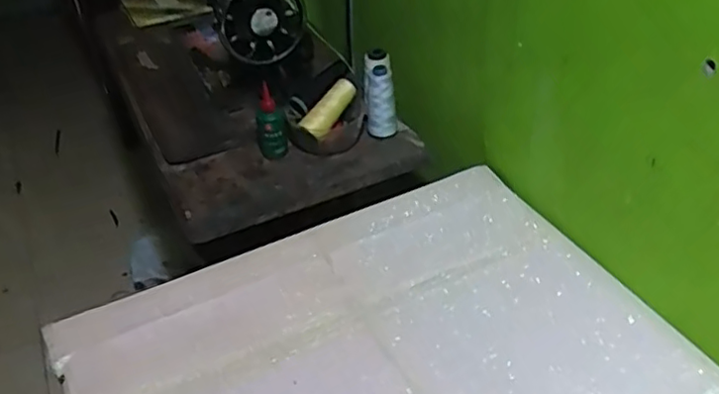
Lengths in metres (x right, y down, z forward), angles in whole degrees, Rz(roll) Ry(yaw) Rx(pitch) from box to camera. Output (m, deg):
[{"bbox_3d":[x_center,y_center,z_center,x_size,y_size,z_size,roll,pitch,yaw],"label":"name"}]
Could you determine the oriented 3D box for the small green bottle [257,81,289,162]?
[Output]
[{"bbox_3d":[-0.136,-0.111,0.994,0.045,0.108,0.039,-10,38,-8],"label":"small green bottle"}]

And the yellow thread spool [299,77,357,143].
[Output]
[{"bbox_3d":[-0.041,-0.137,1.009,0.043,0.035,0.116,25,69,33],"label":"yellow thread spool"}]

